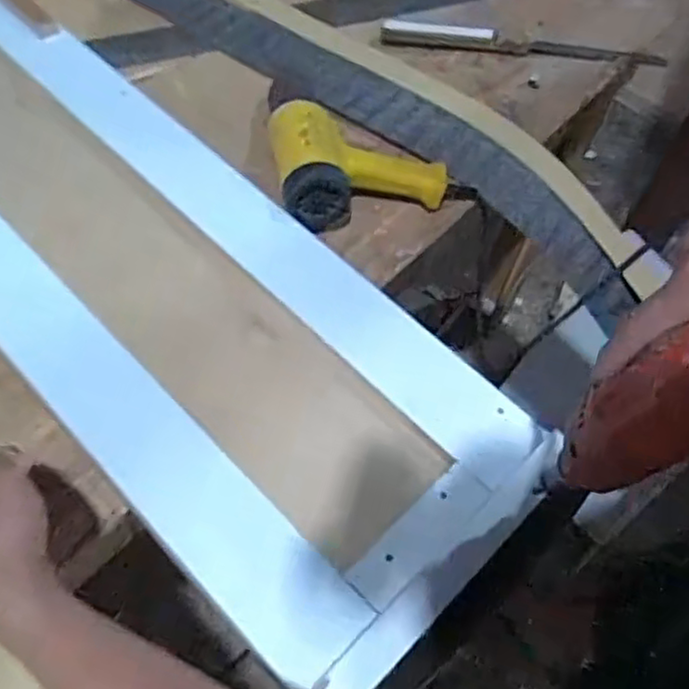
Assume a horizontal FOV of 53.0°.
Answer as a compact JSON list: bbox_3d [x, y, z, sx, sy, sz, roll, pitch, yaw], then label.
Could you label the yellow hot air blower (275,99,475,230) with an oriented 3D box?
[{"bbox_3d":[0.032,-0.209,0.768,0.222,0.063,0.142,-10,58,-11],"label":"yellow hot air blower"}]

